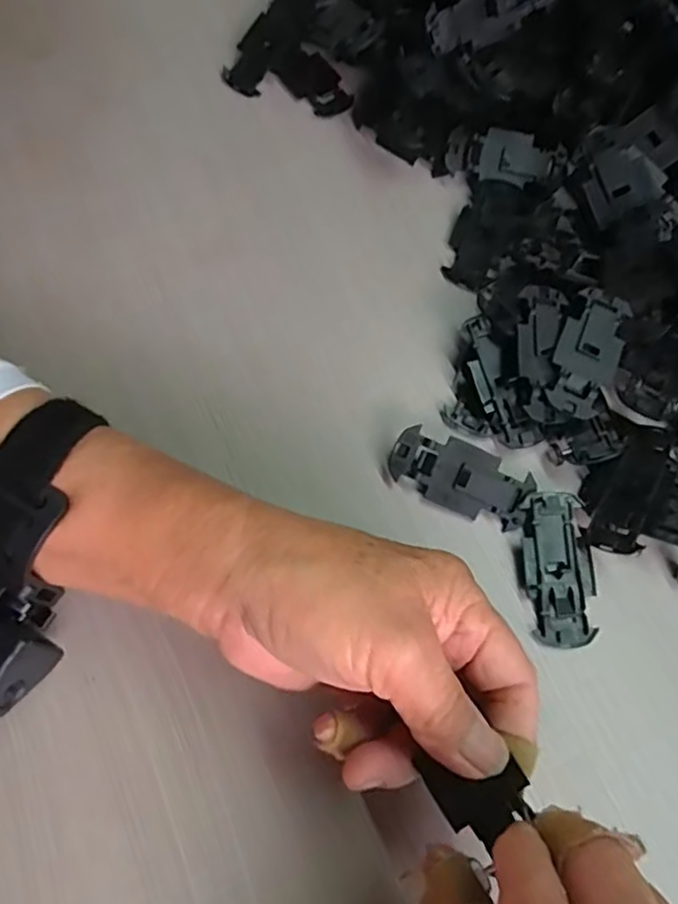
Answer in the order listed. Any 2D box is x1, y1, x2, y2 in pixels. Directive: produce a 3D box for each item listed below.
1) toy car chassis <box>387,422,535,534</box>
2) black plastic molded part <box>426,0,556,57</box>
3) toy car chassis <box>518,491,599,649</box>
[{"bbox_3d":[0.054,0.011,0.278,0.063,0.004,0.029,24,92,2],"label":"toy car chassis"},{"bbox_3d":[0.075,-0.220,0.310,0.062,0.029,0.004,-19,47,12],"label":"black plastic molded part"},{"bbox_3d":[0.094,0.050,0.270,0.029,0.007,0.064,-1,69,-4],"label":"toy car chassis"}]

